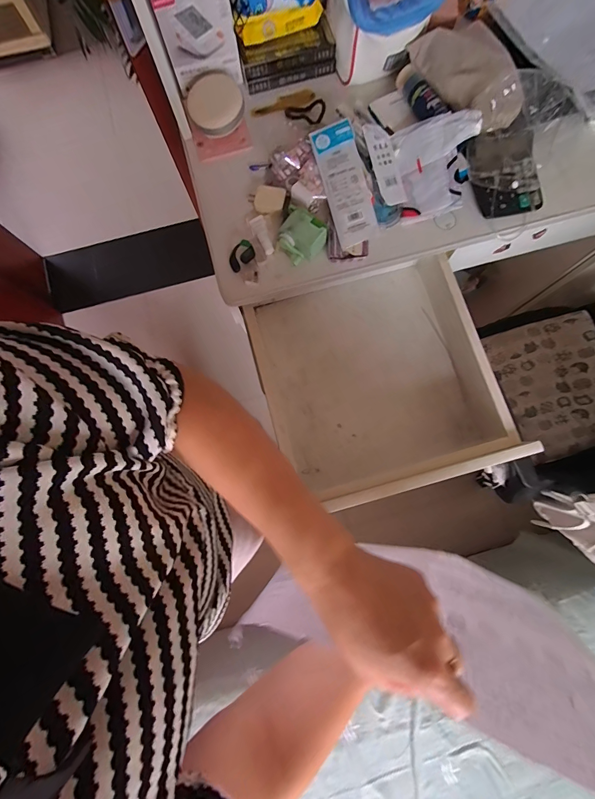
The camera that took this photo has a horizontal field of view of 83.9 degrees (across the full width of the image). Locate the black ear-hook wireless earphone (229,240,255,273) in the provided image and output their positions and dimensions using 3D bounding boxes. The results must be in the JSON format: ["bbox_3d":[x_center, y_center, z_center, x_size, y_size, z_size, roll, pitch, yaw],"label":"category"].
[{"bbox_3d":[-0.104,-0.263,0.609,0.051,0.025,0.038,-38,81,-6],"label":"black ear-hook wireless earphone"}]

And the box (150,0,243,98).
[{"bbox_3d":[-0.191,-0.713,0.612,0.131,0.148,0.121,-16,80,-2],"label":"box"}]

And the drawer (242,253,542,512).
[{"bbox_3d":[0.169,-0.054,0.666,0.405,0.119,0.436,-15,80,-2],"label":"drawer"}]

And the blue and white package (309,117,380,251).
[{"bbox_3d":[0.085,-0.379,0.588,0.072,0.010,0.198,-16,99,11],"label":"blue and white package"}]

